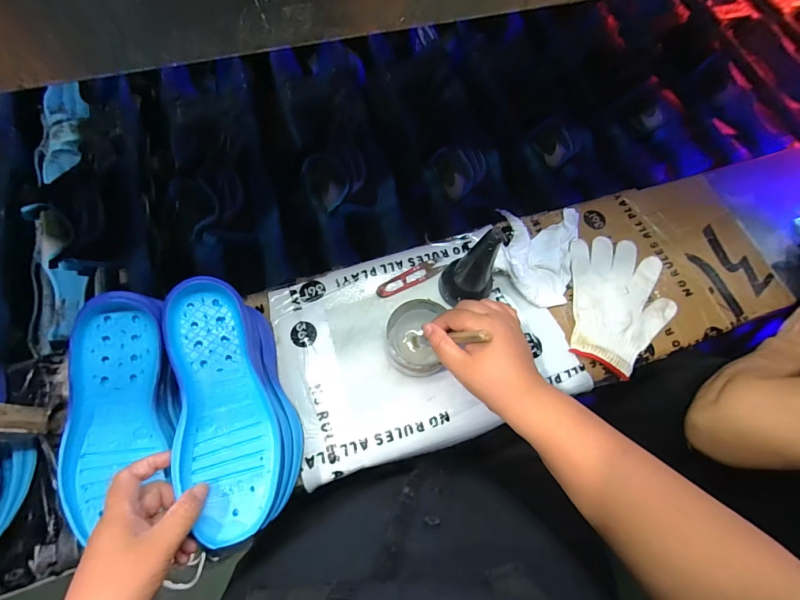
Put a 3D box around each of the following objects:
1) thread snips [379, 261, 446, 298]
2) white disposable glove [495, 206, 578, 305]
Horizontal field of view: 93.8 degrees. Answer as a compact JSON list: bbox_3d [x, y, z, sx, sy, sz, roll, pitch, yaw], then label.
[{"bbox_3d":[0.014,-0.030,0.505,0.099,0.008,0.020,-25,73,-14],"label":"thread snips"},{"bbox_3d":[0.195,-0.071,0.527,0.123,0.032,0.161,9,68,-1],"label":"white disposable glove"}]

